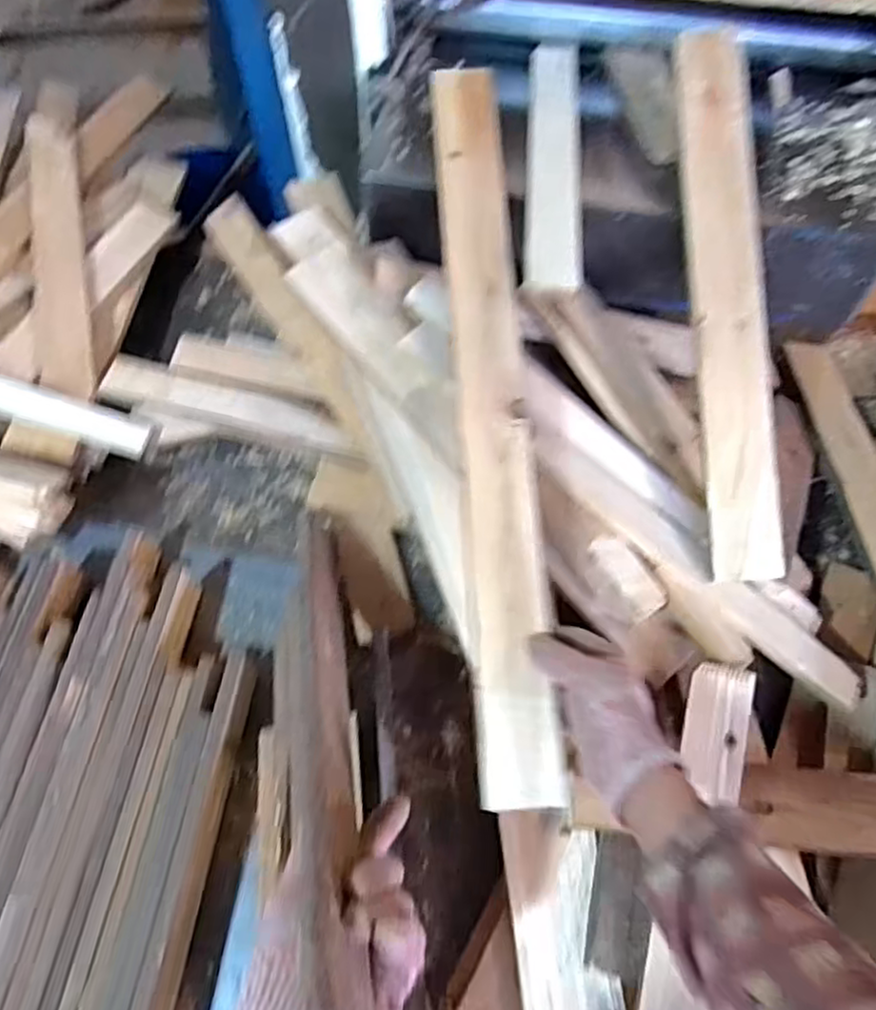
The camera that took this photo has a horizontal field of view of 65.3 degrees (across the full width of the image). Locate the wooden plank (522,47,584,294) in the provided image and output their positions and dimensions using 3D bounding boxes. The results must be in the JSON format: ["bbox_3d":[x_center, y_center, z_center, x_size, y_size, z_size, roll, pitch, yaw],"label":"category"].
[{"bbox_3d":[0.115,-0.347,0.678,0.051,0.010,0.368,4,61,3],"label":"wooden plank"}]

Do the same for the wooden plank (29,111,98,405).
[{"bbox_3d":[-0.477,-0.325,0.864,0.062,0.020,0.423,-6,70,-22],"label":"wooden plank"}]

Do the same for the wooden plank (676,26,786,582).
[{"bbox_3d":[0.271,-0.192,0.637,0.064,0.018,0.515,-3,87,-1],"label":"wooden plank"}]

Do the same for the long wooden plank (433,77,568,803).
[{"bbox_3d":[0.048,-0.103,0.606,0.060,0.015,0.685,-3,75,-1],"label":"long wooden plank"}]

